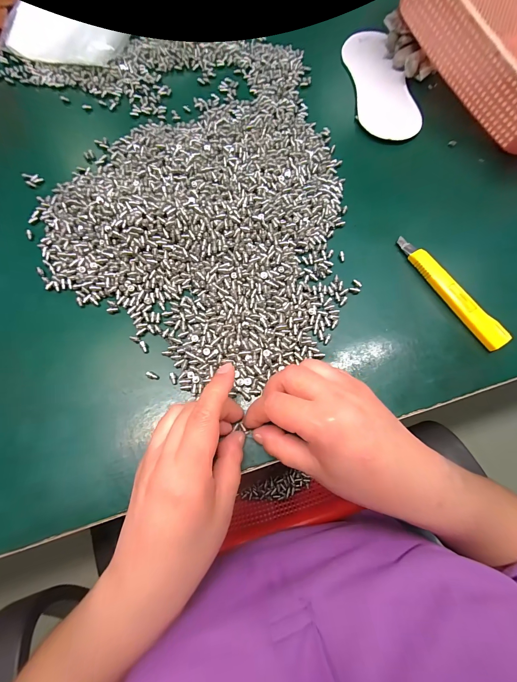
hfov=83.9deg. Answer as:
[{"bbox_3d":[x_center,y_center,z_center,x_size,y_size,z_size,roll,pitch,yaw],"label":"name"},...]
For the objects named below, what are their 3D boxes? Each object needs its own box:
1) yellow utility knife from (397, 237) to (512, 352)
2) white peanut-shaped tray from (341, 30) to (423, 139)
[{"bbox_3d":[0.179,-0.049,0.272,0.019,0.016,0.131,-31,75,-10],"label":"yellow utility knife"},{"bbox_3d":[0.156,-0.340,0.373,0.073,0.007,0.210,-4,72,-2],"label":"white peanut-shaped tray"}]

